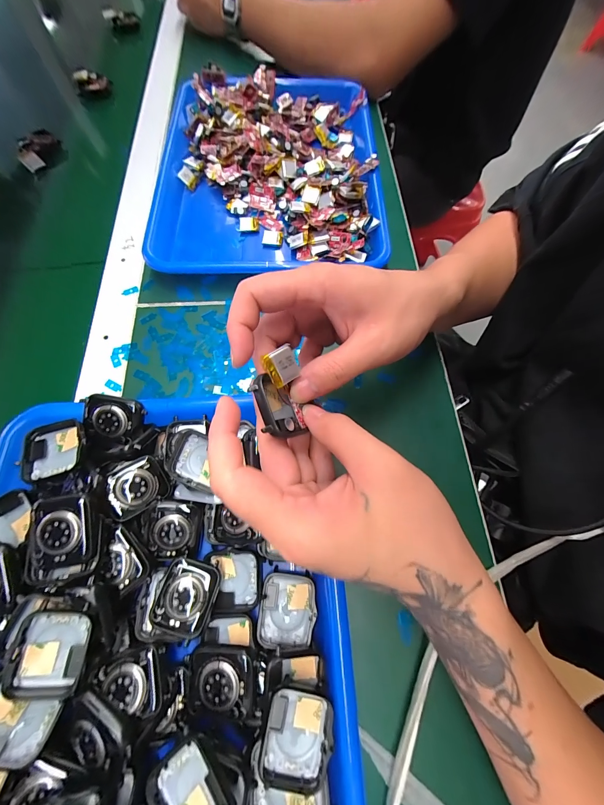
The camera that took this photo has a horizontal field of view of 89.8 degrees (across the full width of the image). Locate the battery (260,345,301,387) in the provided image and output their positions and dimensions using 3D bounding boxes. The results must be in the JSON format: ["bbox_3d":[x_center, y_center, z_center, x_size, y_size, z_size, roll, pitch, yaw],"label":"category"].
[{"bbox_3d":[-0.011,-0.020,0.168,0.021,0.004,0.019,-40,109,-34],"label":"battery"}]

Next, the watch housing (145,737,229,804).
[{"bbox_3d":[-0.058,0.205,0.157,0.034,0.009,0.040,-37,74,-13],"label":"watch housing"}]

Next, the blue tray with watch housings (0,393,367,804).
[{"bbox_3d":[-0.092,0.156,0.188,0.241,0.058,0.335,-4,69,-2],"label":"blue tray with watch housings"}]

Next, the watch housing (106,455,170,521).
[{"bbox_3d":[-0.121,0.060,0.217,0.036,0.010,0.035,-25,71,-10],"label":"watch housing"}]

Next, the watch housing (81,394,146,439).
[{"bbox_3d":[-0.145,0.011,0.235,0.042,0.015,0.031,9,90,-11],"label":"watch housing"}]

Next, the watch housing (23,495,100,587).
[{"bbox_3d":[-0.149,0.084,0.190,0.038,0.014,0.050,-1,85,-10],"label":"watch housing"}]

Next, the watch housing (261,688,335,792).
[{"bbox_3d":[-0.002,0.190,0.175,0.037,0.013,0.042,11,70,4],"label":"watch housing"}]

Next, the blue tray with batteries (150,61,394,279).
[{"bbox_3d":[-0.033,-0.283,0.356,0.252,0.037,0.324,-1,69,-1],"label":"blue tray with batteries"}]

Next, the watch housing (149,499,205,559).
[{"bbox_3d":[-0.089,0.091,0.216,0.034,0.010,0.040,6,84,-20],"label":"watch housing"}]

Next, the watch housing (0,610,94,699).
[{"bbox_3d":[-0.144,0.142,0.174,0.037,0.010,0.042,14,77,-18],"label":"watch housing"}]

